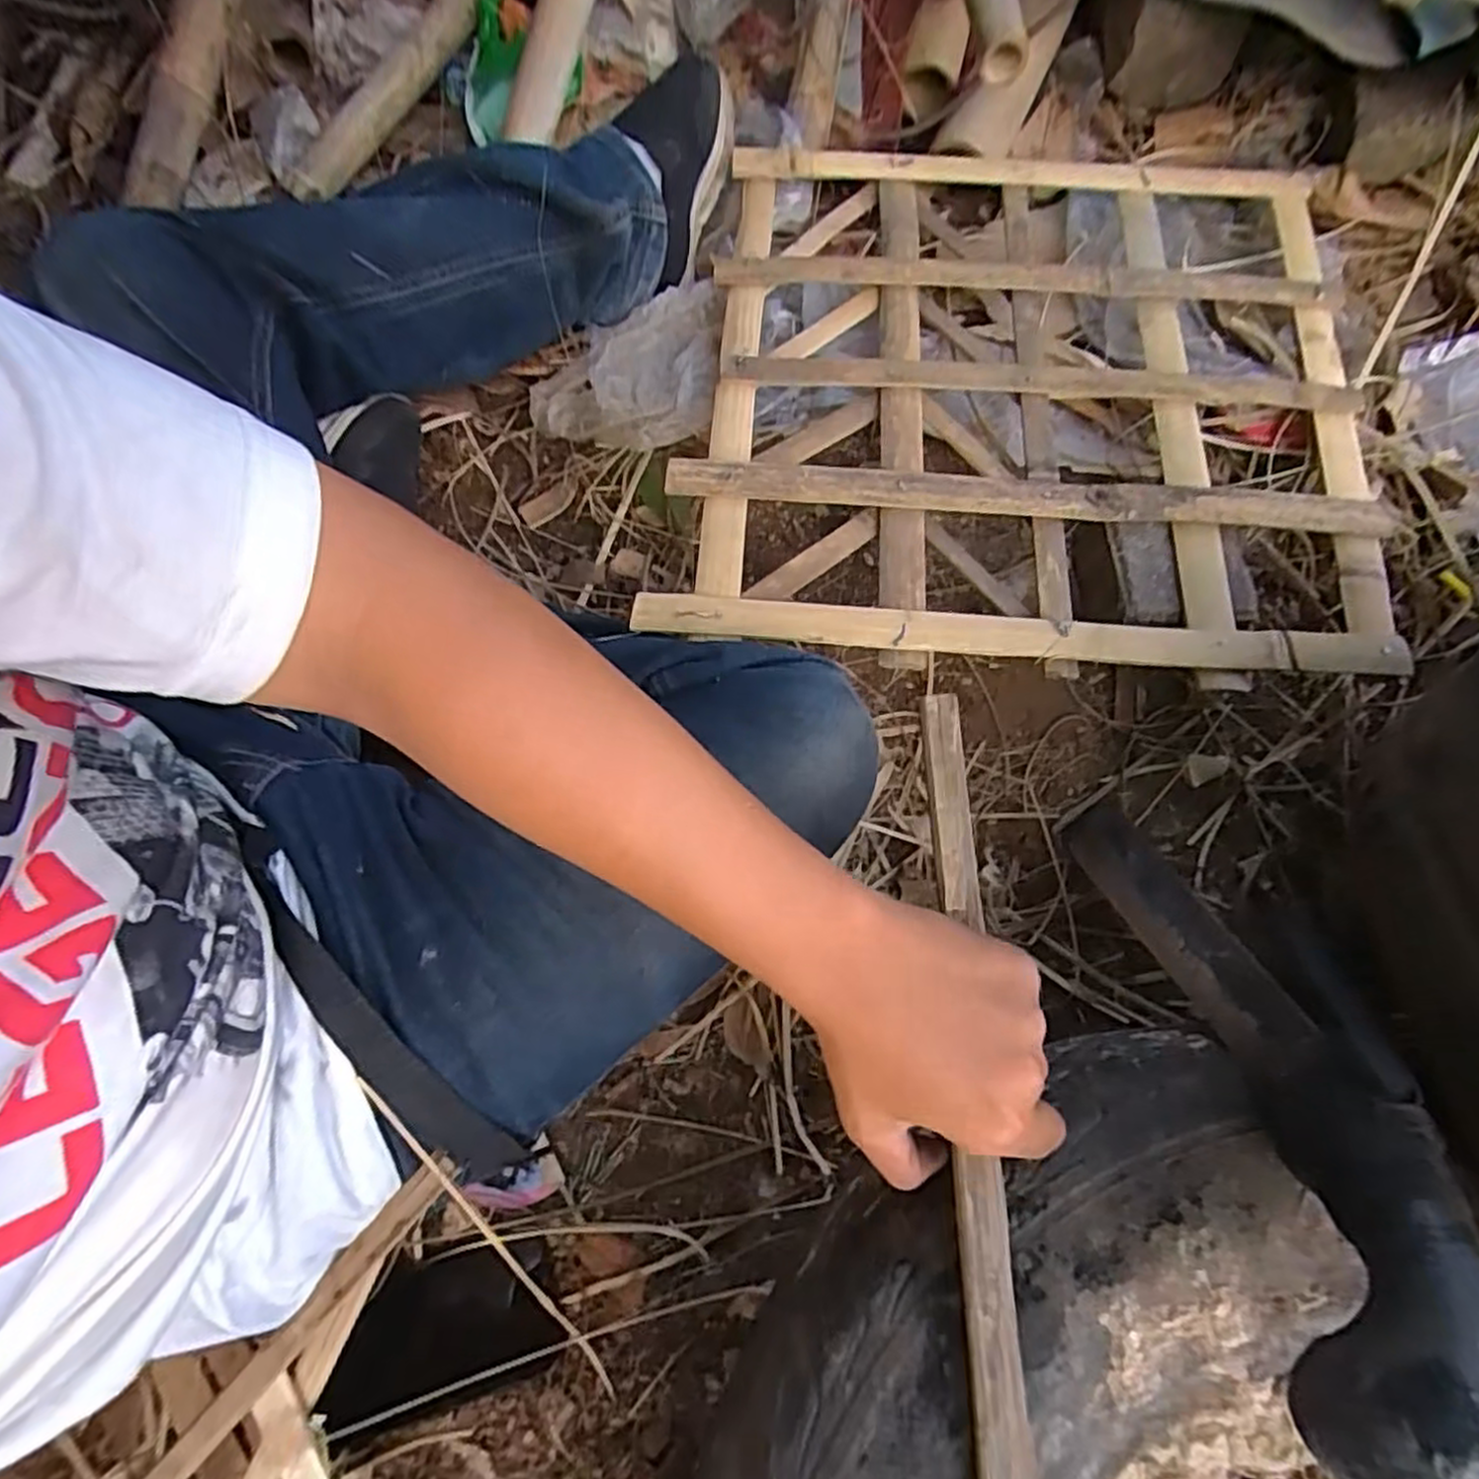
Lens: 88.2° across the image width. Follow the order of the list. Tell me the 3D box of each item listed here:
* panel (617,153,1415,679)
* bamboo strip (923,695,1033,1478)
[{"bbox_3d":[0.230,-0.309,0.629,0.524,0.043,0.599,8,64,0],"label":"panel"},{"bbox_3d":[0.093,0.199,0.286,0.020,0.011,0.484,2,64,3],"label":"bamboo strip"}]

